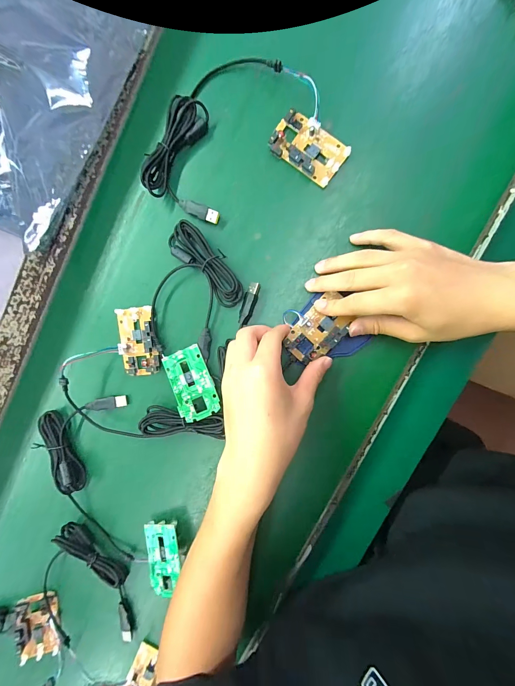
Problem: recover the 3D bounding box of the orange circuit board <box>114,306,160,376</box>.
[{"bbox_3d":[-0.138,-0.002,0.329,0.044,0.015,0.078,-9,92,8],"label":"orange circuit board"}]

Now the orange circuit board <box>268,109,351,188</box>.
[{"bbox_3d":[0.054,-0.203,0.295,0.077,0.017,0.049,33,96,4],"label":"orange circuit board"}]

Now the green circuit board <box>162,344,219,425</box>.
[{"bbox_3d":[-0.073,0.044,0.312,0.045,0.004,0.077,-20,82,2],"label":"green circuit board"}]

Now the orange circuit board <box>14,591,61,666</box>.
[{"bbox_3d":[-0.275,0.358,0.356,0.047,0.011,0.080,-9,93,-19],"label":"orange circuit board"}]

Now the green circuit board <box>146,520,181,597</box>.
[{"bbox_3d":[-0.107,0.247,0.323,0.041,0.009,0.076,-12,81,14],"label":"green circuit board"}]

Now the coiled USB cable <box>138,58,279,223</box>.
[{"bbox_3d":[-0.054,-0.228,0.305,0.093,0.022,0.173,24,96,5],"label":"coiled USB cable"}]

